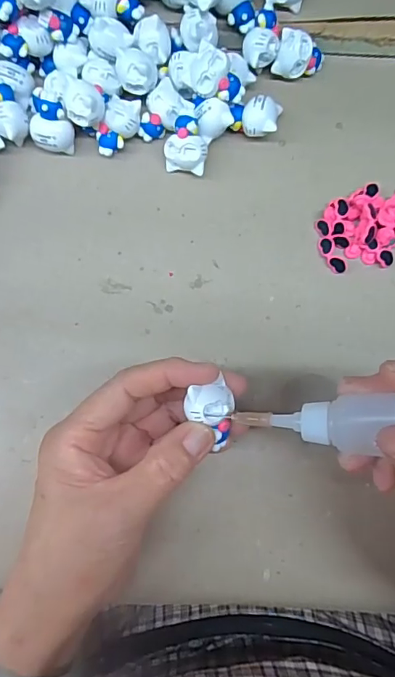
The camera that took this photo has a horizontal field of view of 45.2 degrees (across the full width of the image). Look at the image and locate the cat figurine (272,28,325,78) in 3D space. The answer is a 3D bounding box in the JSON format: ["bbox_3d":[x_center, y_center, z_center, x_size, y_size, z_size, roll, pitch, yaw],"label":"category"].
[{"bbox_3d":[0.064,-0.174,0.296,0.031,0.020,0.021,15,82,1],"label":"cat figurine"}]

